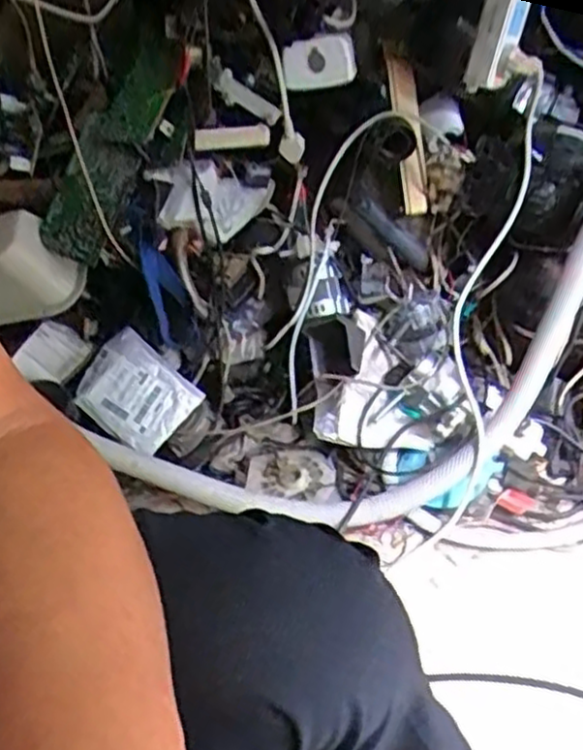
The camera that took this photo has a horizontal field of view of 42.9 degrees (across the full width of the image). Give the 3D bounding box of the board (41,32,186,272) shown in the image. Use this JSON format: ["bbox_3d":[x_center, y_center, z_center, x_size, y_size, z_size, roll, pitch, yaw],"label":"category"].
[{"bbox_3d":[-0.223,-0.276,0.914,0.101,0.285,0.015,36,13,22],"label":"board"}]

